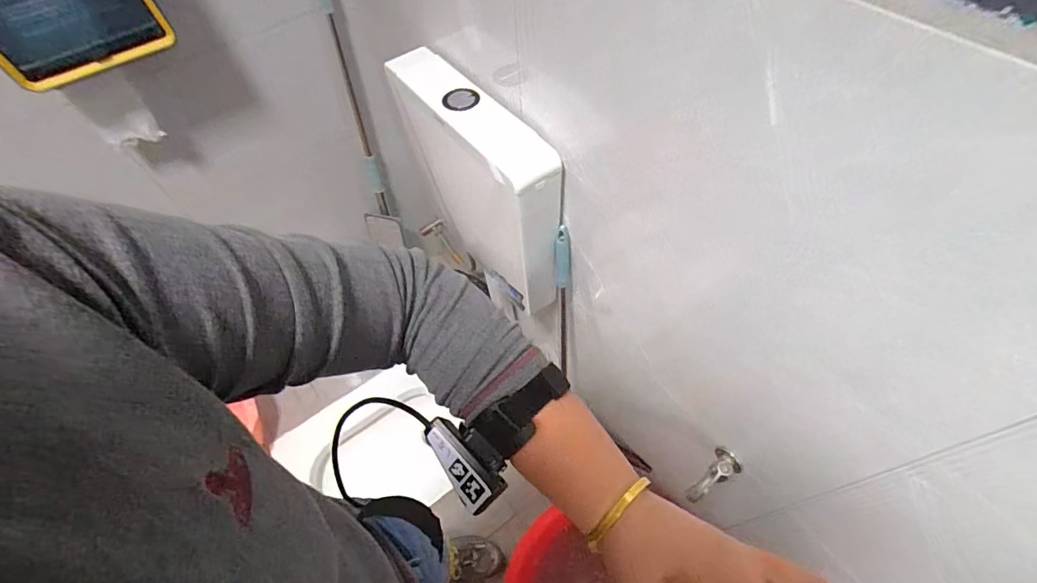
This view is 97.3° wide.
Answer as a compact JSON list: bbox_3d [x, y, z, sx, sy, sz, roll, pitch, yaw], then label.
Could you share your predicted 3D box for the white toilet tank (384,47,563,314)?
[{"bbox_3d":[-0.072,-0.182,0.830,0.089,0.366,0.372,-38,64,-19],"label":"white toilet tank"}]

